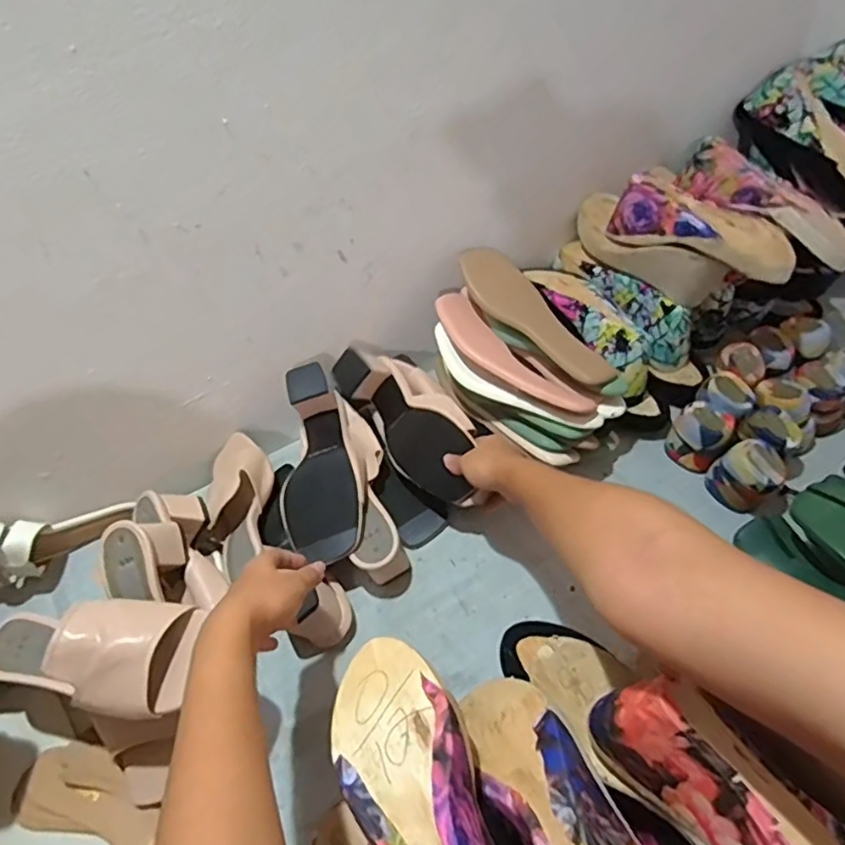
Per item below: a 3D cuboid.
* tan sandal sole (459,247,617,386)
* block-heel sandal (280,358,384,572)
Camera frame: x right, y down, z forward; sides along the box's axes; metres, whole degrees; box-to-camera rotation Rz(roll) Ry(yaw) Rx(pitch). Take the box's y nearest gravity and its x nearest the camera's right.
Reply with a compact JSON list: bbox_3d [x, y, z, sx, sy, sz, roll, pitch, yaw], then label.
[{"bbox_3d":[0.133,-0.128,0.747,0.068,0.024,0.237,-34,68,-21],"label":"tan sandal sole"},{"bbox_3d":[-0.104,0.039,0.696,0.106,0.067,0.223,-9,51,-1],"label":"block-heel sandal"}]

